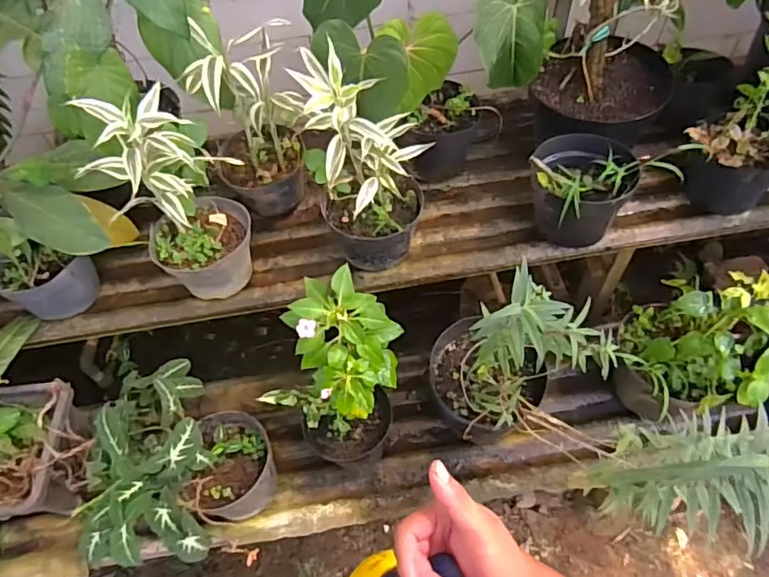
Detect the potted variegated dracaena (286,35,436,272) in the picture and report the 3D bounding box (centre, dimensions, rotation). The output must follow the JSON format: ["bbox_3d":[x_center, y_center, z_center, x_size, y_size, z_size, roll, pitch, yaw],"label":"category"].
[{"bbox_3d":[-0.028,-0.205,0.953,0.189,0.356,0.167,-7,55,-1],"label":"potted variegated dracaena"}]

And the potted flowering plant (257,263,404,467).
[{"bbox_3d":[-0.073,0.171,1.044,0.199,0.389,0.232,25,61,19],"label":"potted flowering plant"}]

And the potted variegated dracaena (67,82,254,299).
[{"bbox_3d":[-0.343,-0.151,0.939,0.168,0.359,0.182,28,62,21],"label":"potted variegated dracaena"}]

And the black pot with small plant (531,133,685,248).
[{"bbox_3d":[0.373,-0.184,1.026,0.189,0.154,0.164,-16,56,-7],"label":"black pot with small plant"}]

